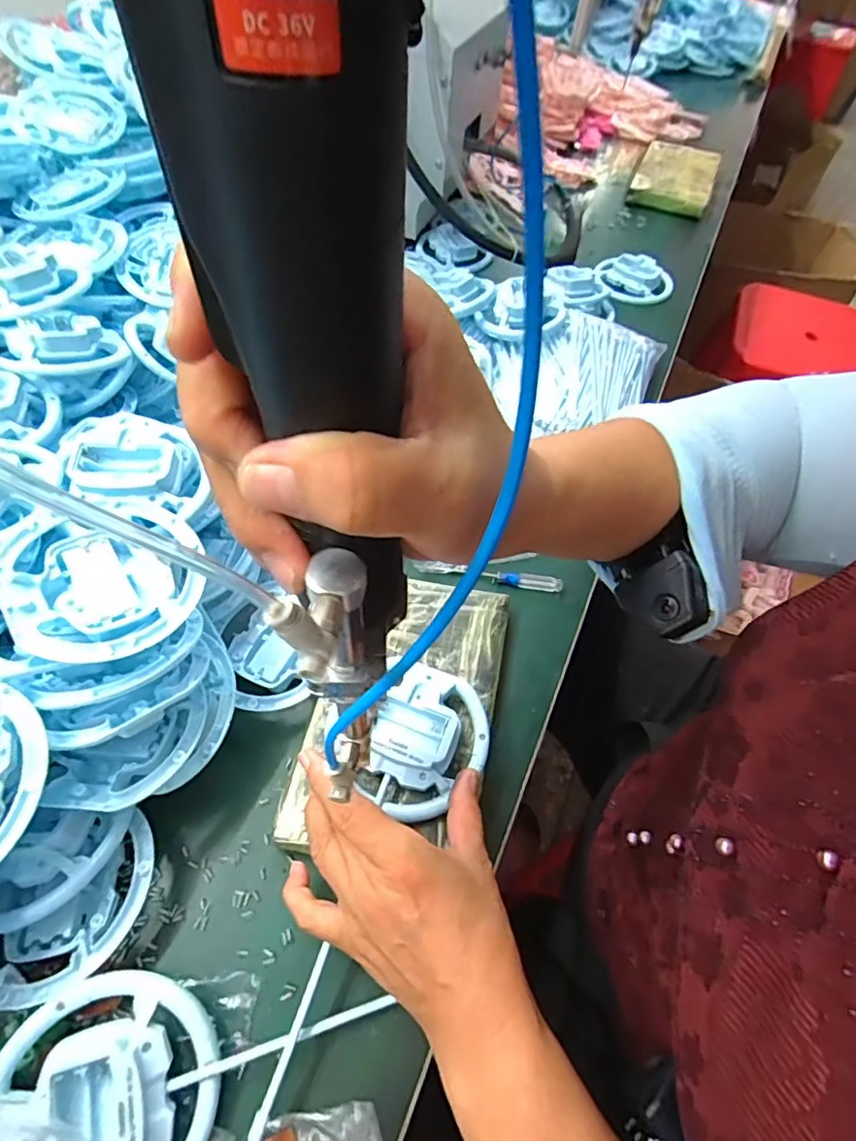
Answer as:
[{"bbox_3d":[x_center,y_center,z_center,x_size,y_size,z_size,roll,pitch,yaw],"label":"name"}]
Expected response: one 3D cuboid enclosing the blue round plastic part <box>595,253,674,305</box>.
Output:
[{"bbox_3d":[0.278,-0.389,0.739,0.101,0.026,0.084,-1,57,-5],"label":"blue round plastic part"}]

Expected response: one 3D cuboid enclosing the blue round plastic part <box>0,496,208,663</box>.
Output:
[{"bbox_3d":[-0.182,0.002,0.315,0.097,0.028,0.106,2,57,-3],"label":"blue round plastic part"}]

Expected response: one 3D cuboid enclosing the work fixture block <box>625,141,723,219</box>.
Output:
[{"bbox_3d":[0.401,-0.641,0.897,0.119,0.026,0.235,20,58,9],"label":"work fixture block"}]

